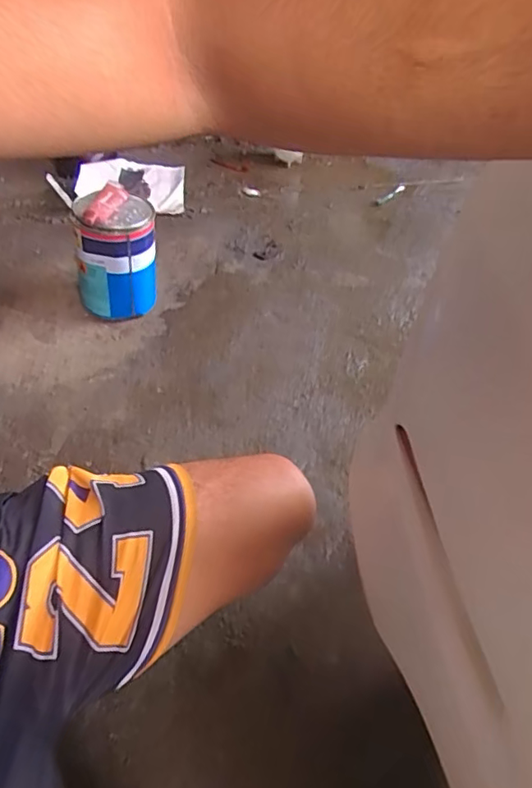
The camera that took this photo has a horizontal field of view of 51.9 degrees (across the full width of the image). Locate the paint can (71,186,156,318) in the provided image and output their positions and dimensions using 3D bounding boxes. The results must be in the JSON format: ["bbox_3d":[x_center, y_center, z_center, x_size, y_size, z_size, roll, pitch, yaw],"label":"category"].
[{"bbox_3d":[-0.317,-0.291,1.147,0.171,0.243,0.162,-3,49,-10],"label":"paint can"}]

